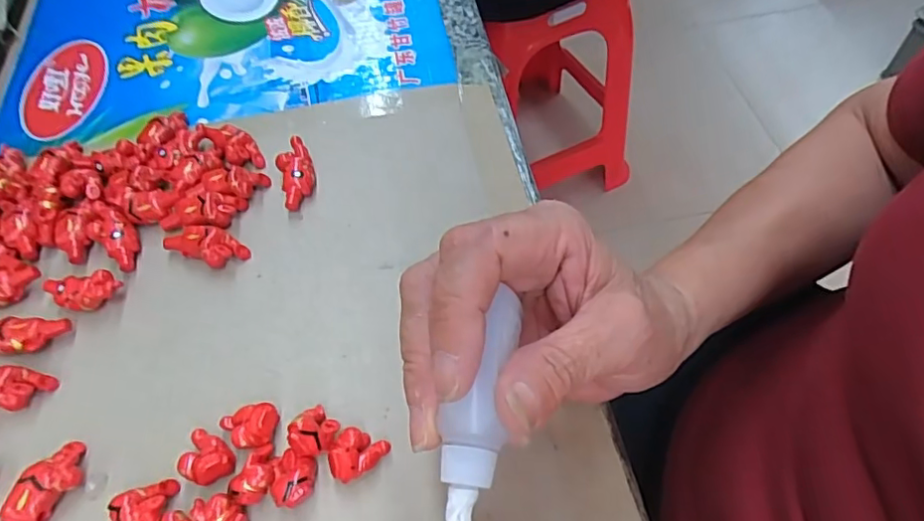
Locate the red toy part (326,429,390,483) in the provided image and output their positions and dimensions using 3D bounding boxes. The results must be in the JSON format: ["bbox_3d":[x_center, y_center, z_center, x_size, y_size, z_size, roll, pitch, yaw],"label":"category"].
[{"bbox_3d":[-0.043,0.080,0.235,0.019,0.014,0.021,22,61,17],"label":"red toy part"}]

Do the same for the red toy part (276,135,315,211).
[{"bbox_3d":[-0.091,-0.048,0.317,0.020,0.009,0.043,-7,70,-1],"label":"red toy part"}]

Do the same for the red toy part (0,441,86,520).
[{"bbox_3d":[-0.168,0.093,0.232,0.016,0.015,0.040,23,61,17],"label":"red toy part"}]

